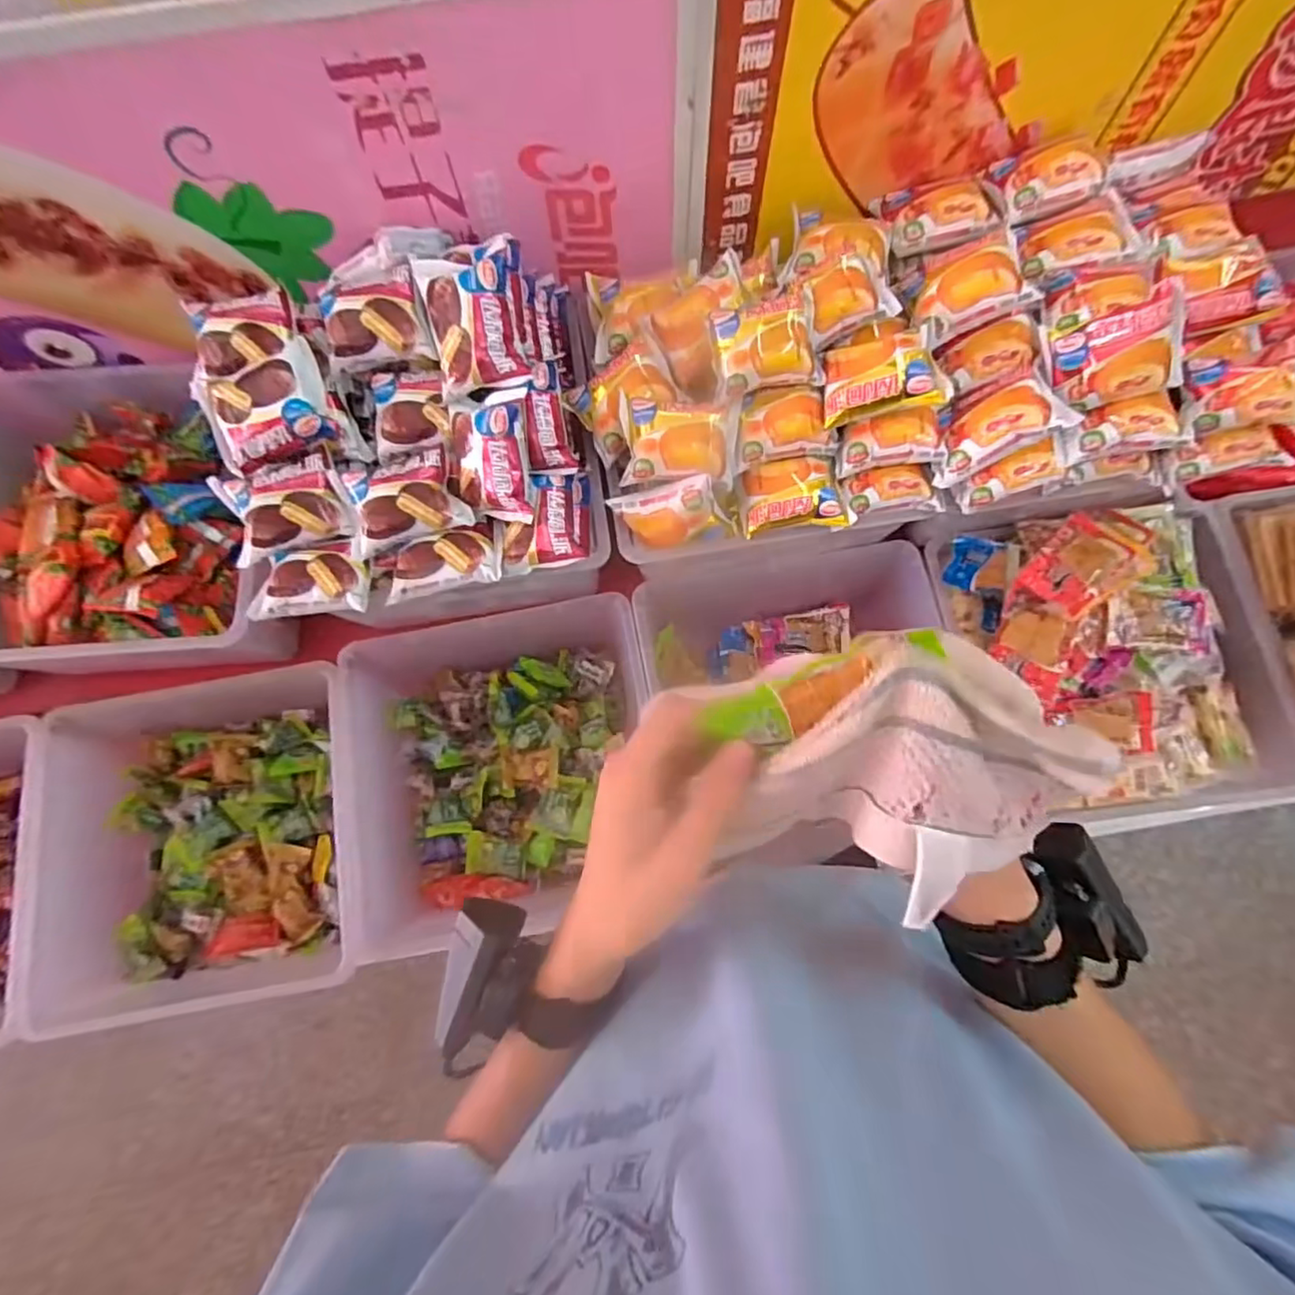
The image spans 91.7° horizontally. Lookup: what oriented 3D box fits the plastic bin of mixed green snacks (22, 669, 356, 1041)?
[{"bbox_3d":[-0.421,0.182,0.622,0.280,0.108,0.288,-10,76,-2],"label":"plastic bin of mixed green snacks"}]

